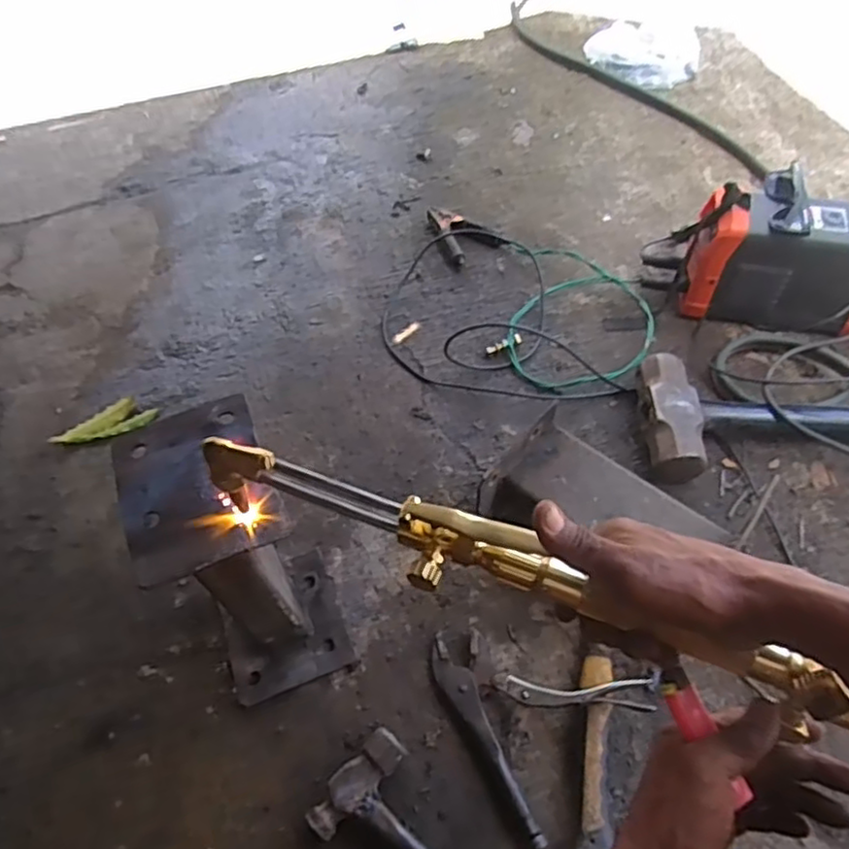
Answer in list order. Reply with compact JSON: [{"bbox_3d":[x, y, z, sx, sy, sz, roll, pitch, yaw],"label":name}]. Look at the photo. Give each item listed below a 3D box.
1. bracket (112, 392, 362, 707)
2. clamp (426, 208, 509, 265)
[{"bbox_3d":[-0.183,0.133,0.676,0.132,0.245,0.214,-26,58,-14],"label":"bracket"},{"bbox_3d":[0.046,-0.299,1.073,0.146,0.024,0.084,37,65,25],"label":"clamp"}]

